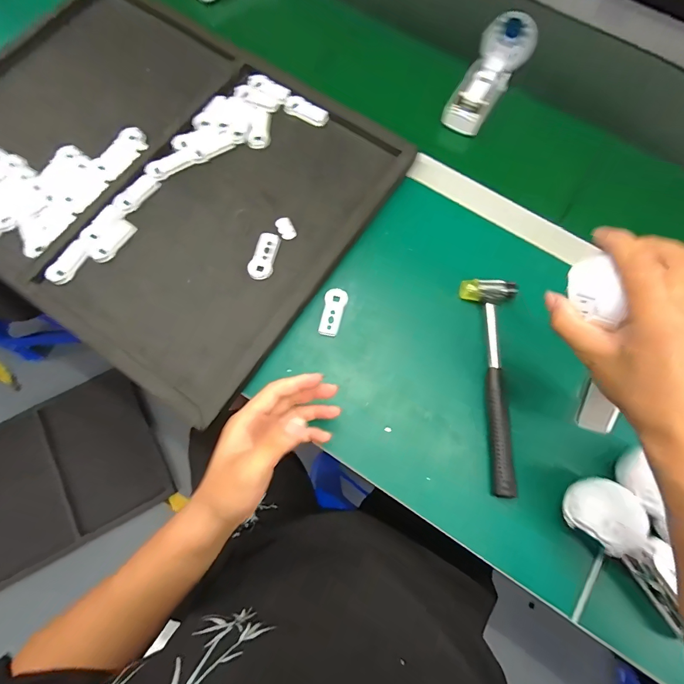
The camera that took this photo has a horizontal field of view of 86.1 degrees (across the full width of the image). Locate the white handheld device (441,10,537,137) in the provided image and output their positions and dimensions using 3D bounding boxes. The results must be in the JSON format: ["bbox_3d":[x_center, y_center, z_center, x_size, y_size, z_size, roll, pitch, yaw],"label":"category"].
[{"bbox_3d":[0.200,-0.360,0.494,0.068,0.052,0.156,27,78,5],"label":"white handheld device"}]

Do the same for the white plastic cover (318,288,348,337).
[{"bbox_3d":[-0.011,-0.036,0.436,0.026,0.004,0.058,17,78,3],"label":"white plastic cover"}]

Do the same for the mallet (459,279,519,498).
[{"bbox_3d":[0.170,0.045,0.408,0.056,0.026,0.234,1,77,0],"label":"mallet"}]

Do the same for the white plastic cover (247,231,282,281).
[{"bbox_3d":[-0.092,-0.102,0.439,0.028,0.008,0.062,17,78,3],"label":"white plastic cover"}]

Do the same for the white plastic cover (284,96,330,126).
[{"bbox_3d":[-0.047,-0.309,0.492,0.062,0.007,0.027,28,79,6],"label":"white plastic cover"}]

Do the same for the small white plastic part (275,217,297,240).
[{"bbox_3d":[-0.068,-0.138,0.445,0.019,0.004,0.030,-26,79,-6],"label":"small white plastic part"}]

